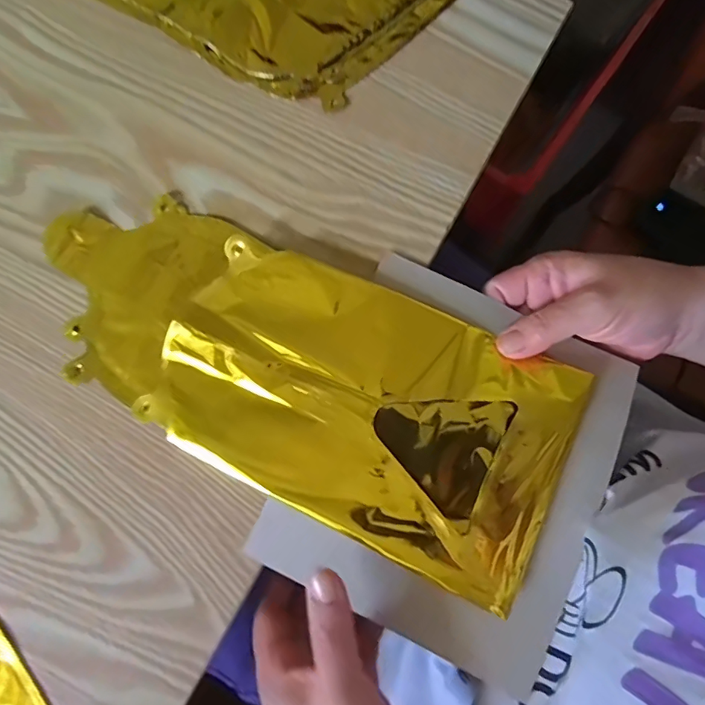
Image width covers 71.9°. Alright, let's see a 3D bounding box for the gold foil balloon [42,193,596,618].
[{"bbox_3d":[-0.036,0.006,0.276,0.312,0.013,0.131,26,79,8],"label":"gold foil balloon"}]

